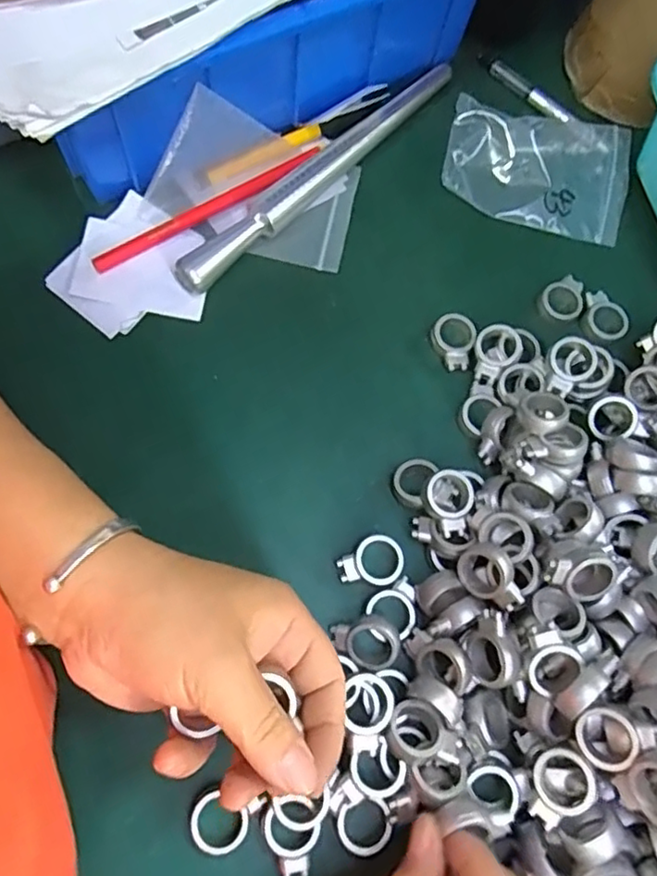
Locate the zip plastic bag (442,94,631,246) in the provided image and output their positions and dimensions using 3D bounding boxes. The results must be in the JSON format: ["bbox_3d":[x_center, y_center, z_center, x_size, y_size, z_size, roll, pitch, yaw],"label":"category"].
[{"bbox_3d":[0.137,-0.176,0.392,0.119,0.010,0.078,11,84,-3],"label":"zip plastic bag"}]

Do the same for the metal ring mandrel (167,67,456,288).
[{"bbox_3d":[-0.002,-0.167,0.373,0.017,0.021,0.231,44,74,9],"label":"metal ring mandrel"}]

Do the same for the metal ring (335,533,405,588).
[{"bbox_3d":[0.022,0.065,0.314,0.034,0.006,0.025,-17,75,-10],"label":"metal ring"}]

